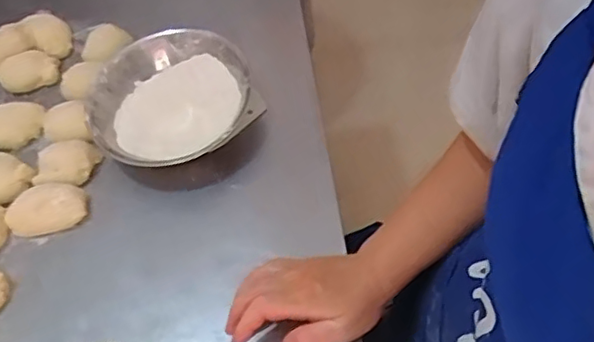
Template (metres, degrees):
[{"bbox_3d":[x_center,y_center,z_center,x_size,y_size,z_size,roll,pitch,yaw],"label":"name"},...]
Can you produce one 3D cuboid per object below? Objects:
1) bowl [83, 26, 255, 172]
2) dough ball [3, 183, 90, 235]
[{"bbox_3d":[-0.145,-0.079,0.689,0.179,0.066,0.175,-2,57,4],"label":"bowl"},{"bbox_3d":[-0.271,0.041,0.638,0.083,0.031,0.044,-12,57,-3],"label":"dough ball"}]

